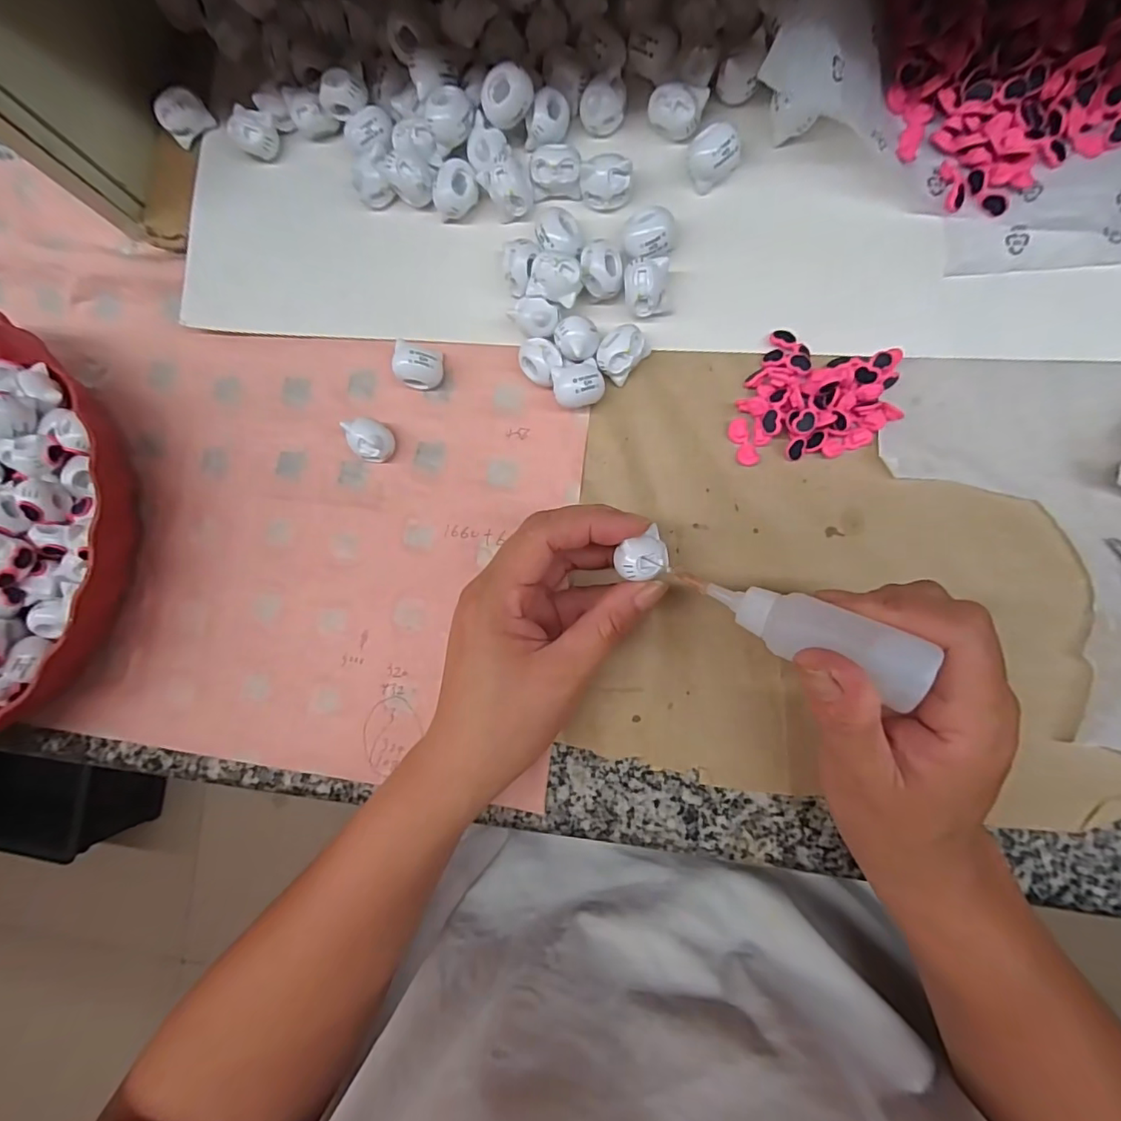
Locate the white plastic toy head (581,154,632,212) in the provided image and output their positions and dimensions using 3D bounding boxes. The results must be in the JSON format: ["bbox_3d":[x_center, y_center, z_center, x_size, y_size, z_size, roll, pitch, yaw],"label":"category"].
[{"bbox_3d":[0.023,-0.185,0.267,0.025,0.021,0.017,-5,83,7],"label":"white plastic toy head"}]

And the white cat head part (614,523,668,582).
[{"bbox_3d":[0.036,-0.001,0.235,0.024,0.015,0.019,-34,84,6],"label":"white cat head part"}]

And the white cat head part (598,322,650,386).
[{"bbox_3d":[0.031,-0.106,0.273,0.020,0.018,0.027,37,90,10],"label":"white cat head part"}]

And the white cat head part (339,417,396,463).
[{"bbox_3d":[-0.100,-0.064,0.285,0.019,0.020,0.022,-45,80,1],"label":"white cat head part"}]

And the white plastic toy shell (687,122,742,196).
[{"bbox_3d":[0.074,-0.196,0.261,0.026,0.018,0.017,-34,81,3],"label":"white plastic toy shell"}]

